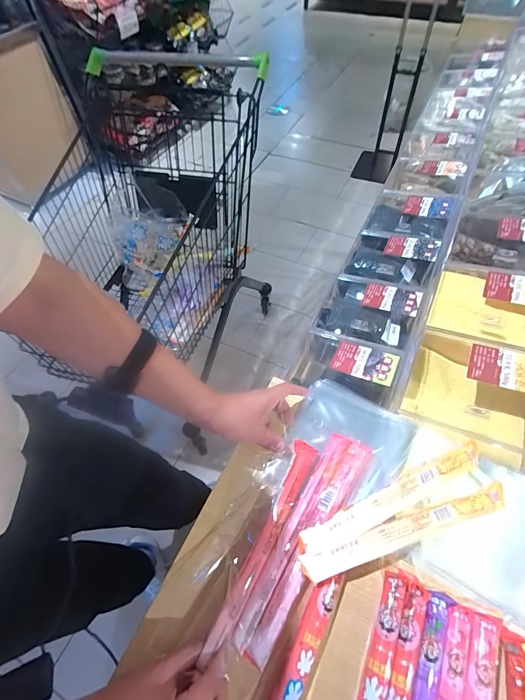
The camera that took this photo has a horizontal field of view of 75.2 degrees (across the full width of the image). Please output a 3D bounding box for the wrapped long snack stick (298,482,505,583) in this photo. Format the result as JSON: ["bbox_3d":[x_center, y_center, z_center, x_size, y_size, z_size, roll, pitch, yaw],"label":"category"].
[{"bbox_3d":[0.178,0.220,0.420,0.269,0.016,0.032,-16,59,-7],"label":"wrapped long snack stick"}]

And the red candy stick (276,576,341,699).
[{"bbox_3d":[0.022,0.367,0.359,0.027,0.025,0.243,26,63,18],"label":"red candy stick"}]

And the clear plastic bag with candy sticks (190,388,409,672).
[{"bbox_3d":[0.056,0.198,0.456,0.160,0.048,0.354,34,63,22],"label":"clear plastic bag with candy sticks"}]

